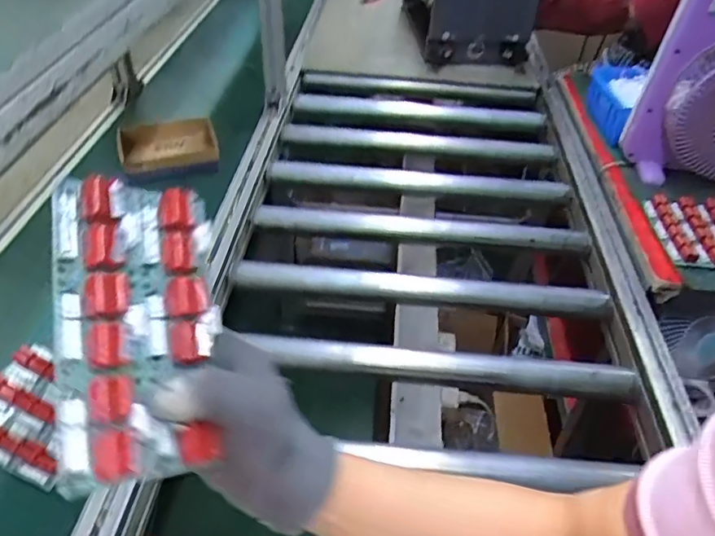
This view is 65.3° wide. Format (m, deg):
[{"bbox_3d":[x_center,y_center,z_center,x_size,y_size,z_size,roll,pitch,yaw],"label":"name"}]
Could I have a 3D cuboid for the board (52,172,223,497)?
[{"bbox_3d":[-0.119,0.030,0.311,0.086,0.024,0.161,5,69,-39],"label":"board"}]

